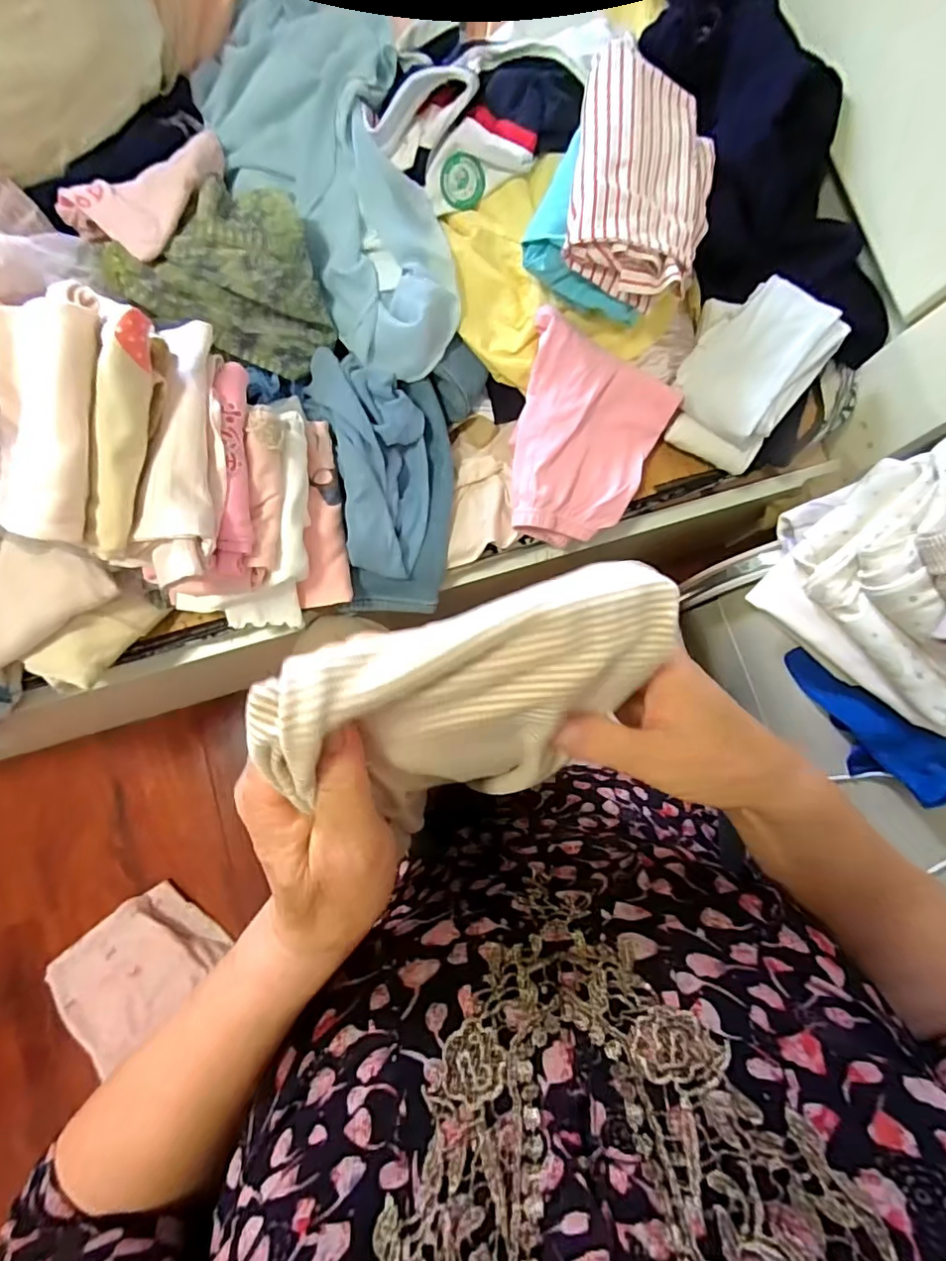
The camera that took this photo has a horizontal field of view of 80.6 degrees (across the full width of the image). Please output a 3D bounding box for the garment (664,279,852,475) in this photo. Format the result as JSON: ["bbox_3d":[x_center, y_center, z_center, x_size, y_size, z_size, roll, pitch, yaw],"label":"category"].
[{"bbox_3d":[0.314,-0.304,0.654,0.149,0.075,0.191,36,82,3],"label":"garment"}]

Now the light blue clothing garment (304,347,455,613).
[{"bbox_3d":[-0.094,-0.168,0.640,0.149,0.064,0.297,-9,102,-4],"label":"light blue clothing garment"}]

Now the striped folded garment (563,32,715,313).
[{"bbox_3d":[0.172,-0.440,0.550,0.146,0.073,0.202,8,82,-1],"label":"striped folded garment"}]

